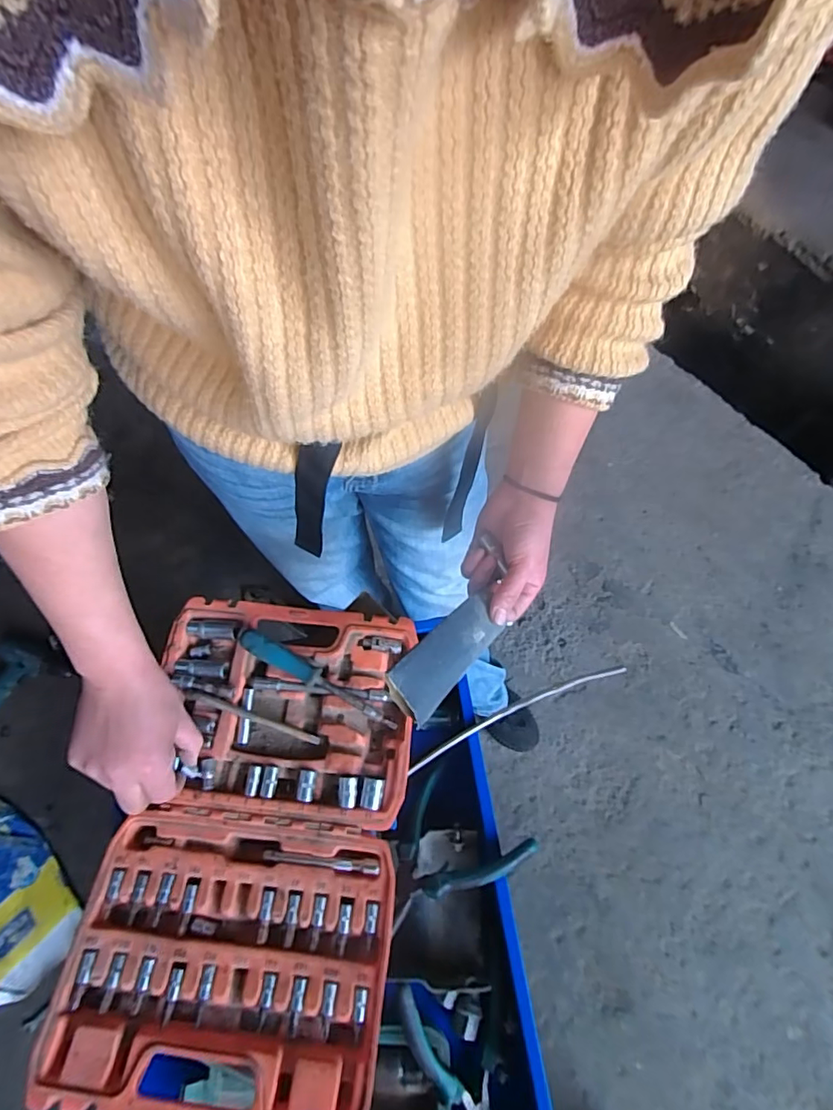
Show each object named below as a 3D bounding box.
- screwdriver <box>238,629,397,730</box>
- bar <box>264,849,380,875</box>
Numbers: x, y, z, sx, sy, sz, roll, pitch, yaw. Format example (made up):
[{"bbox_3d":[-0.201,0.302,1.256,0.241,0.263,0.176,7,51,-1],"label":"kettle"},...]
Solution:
[{"bbox_3d":[-0.092,0.112,0.487,0.165,0.017,0.019,26,69,8],"label":"screwdriver"},{"bbox_3d":[-0.080,0.260,0.447,0.098,0.008,0.011,4,67,-1],"label":"bar"}]

